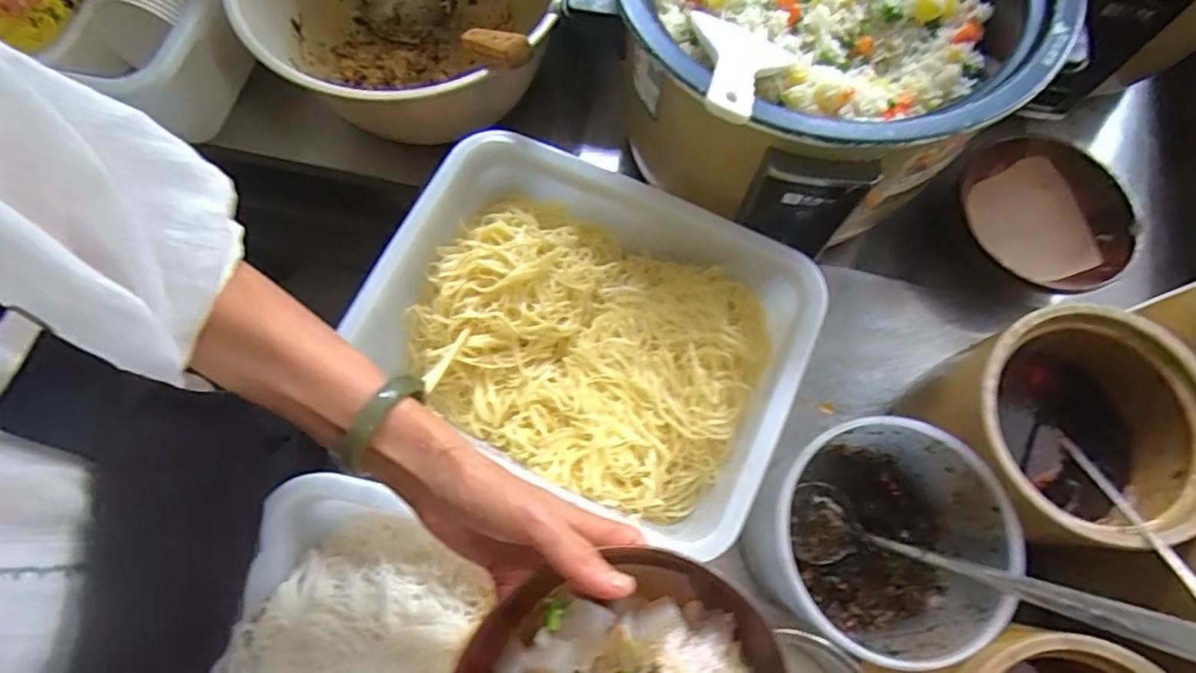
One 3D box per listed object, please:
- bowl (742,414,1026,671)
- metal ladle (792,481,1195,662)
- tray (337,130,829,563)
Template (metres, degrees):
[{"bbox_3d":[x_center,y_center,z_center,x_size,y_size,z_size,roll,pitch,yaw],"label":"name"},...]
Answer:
[{"bbox_3d":[0.198,0.148,0.450,0.149,0.116,0.140,0,72,1],"label":"bowl"},{"bbox_3d":[0.245,0.158,0.406,0.046,0.268,0.057,36,72,-27],"label":"metal ladle"},{"bbox_3d":[-0.011,-0.007,0.514,0.343,0.080,0.273,27,75,10],"label":"tray"}]

